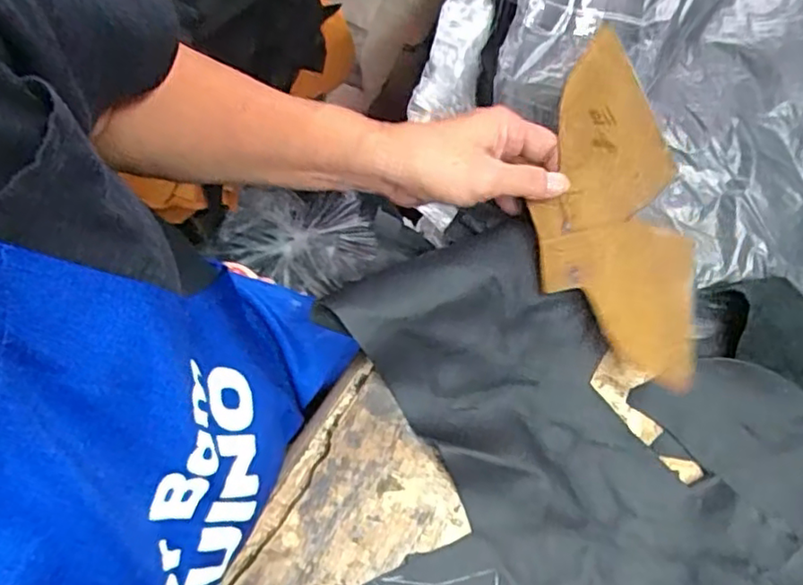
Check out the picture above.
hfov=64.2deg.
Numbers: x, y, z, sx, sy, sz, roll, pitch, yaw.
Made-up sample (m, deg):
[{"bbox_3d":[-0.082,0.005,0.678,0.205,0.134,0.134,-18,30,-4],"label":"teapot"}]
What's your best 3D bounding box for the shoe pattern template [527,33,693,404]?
[{"bbox_3d":[0.122,-0.041,0.380,0.083,0.016,0.200,-3,102,33],"label":"shoe pattern template"}]

